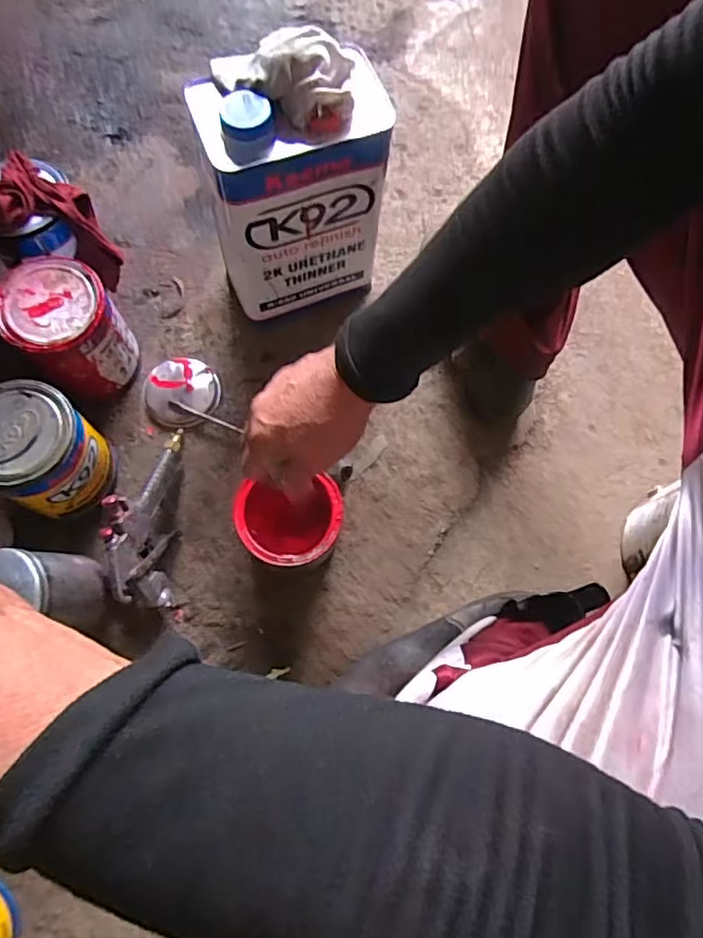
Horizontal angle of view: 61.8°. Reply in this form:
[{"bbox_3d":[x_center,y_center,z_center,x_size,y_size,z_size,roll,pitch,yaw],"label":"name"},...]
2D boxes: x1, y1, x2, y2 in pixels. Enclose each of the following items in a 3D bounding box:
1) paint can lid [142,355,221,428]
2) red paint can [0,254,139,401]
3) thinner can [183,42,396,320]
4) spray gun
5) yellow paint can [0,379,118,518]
[{"bbox_3d":[-0.199,-0.092,0.685,0.087,0.015,0.085,0,73,-1],"label":"paint can lid"},{"bbox_3d":[-0.298,-0.144,0.635,0.107,0.133,0.100,0,73,-1],"label":"red paint can"},{"bbox_3d":[-0.060,-0.277,0.601,0.167,0.234,0.091,-20,75,-7],"label":"thinner can"},{"bbox_3d":[-0.212,0.045,0.600,0.055,0.099,0.203,-4,73,-2],"label":"spray gun"},{"bbox_3d":[-0.303,-0.014,0.593,0.101,0.133,0.100,0,73,-1],"label":"yellow paint can"}]

